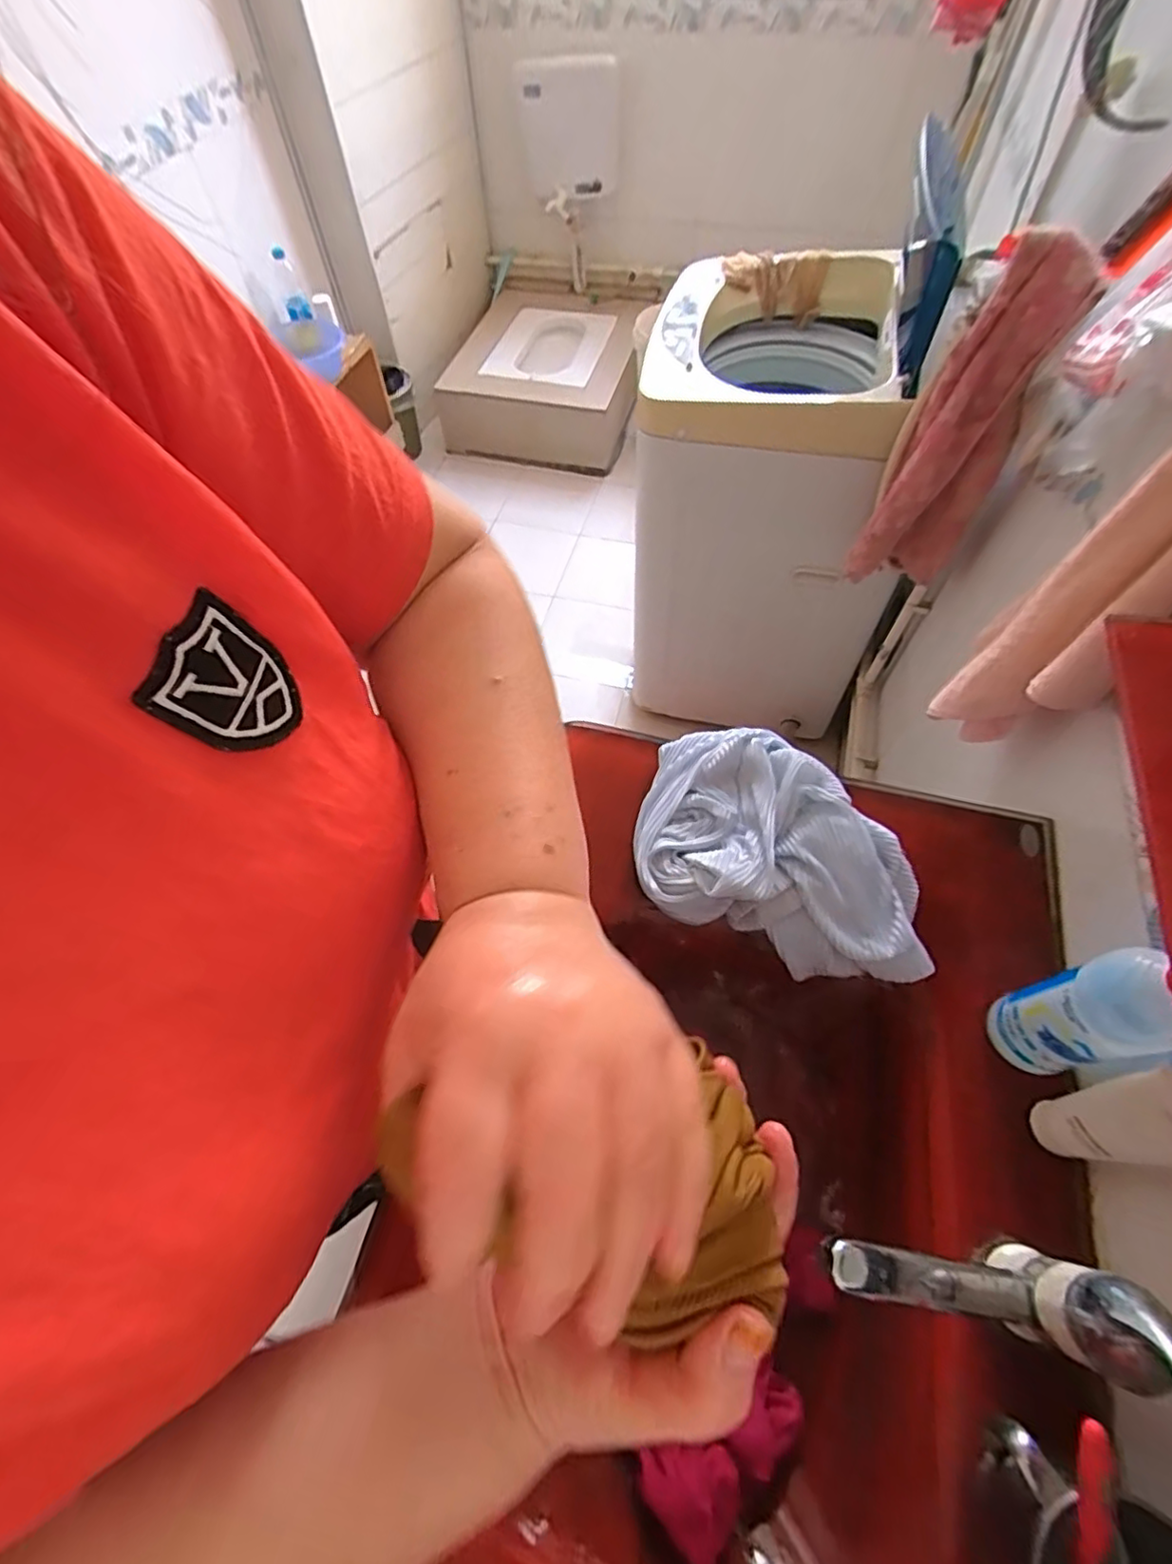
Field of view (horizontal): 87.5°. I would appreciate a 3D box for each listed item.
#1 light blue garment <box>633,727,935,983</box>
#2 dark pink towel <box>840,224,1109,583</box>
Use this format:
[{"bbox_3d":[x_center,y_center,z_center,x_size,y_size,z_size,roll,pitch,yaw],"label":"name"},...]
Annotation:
[{"bbox_3d":[0.180,0.058,0.583,0.254,0.067,0.189,15,61,11],"label":"light blue garment"},{"bbox_3d":[0.471,-0.434,0.784,0.130,0.421,0.101,25,63,16],"label":"dark pink towel"}]

